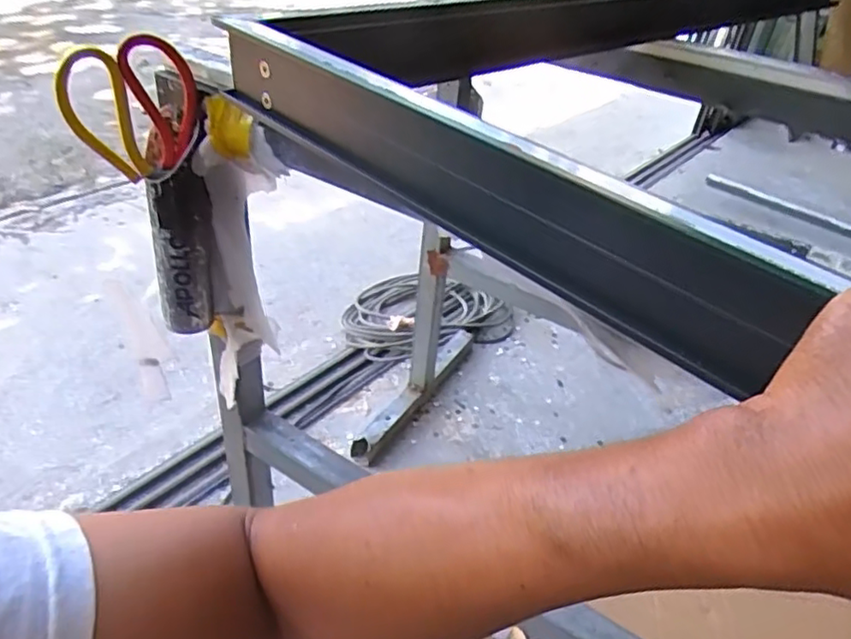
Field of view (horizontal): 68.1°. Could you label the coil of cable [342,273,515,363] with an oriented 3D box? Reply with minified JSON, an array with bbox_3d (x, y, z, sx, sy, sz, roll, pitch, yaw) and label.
[{"bbox_3d":[-0.014,-0.031,1.589,0.395,0.091,0.378,5,37,-3],"label":"coil of cable"}]

